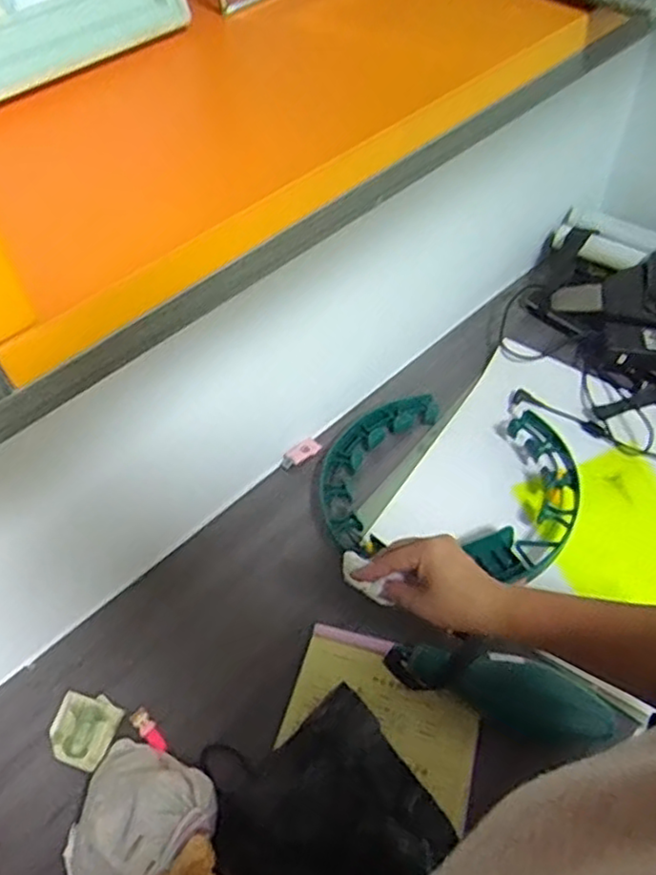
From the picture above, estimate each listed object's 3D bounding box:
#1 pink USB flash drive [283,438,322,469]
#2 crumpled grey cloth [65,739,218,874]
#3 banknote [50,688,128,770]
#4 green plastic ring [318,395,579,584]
[{"bbox_3d":[-0.035,0.019,0.908,0.054,0.014,0.022,-32,57,-21],"label":"pink USB flash drive"},{"bbox_3d":[-0.174,0.354,0.623,0.126,0.068,0.128,21,56,19],"label":"crumpled grey cloth"},{"bbox_3d":[-0.252,0.299,0.706,0.072,0.007,0.066,10,64,20],"label":"banknote"},{"bbox_3d":[0.144,0.048,0.843,0.312,0.040,0.276,1,52,4],"label":"green plastic ring"}]

